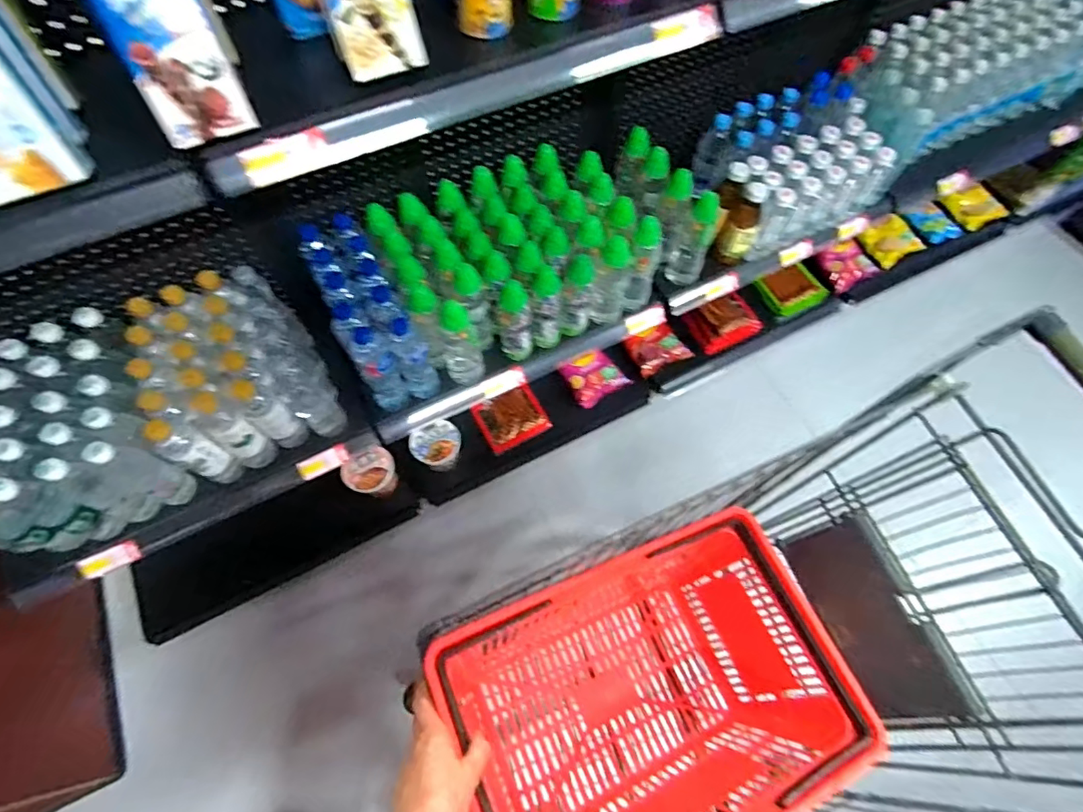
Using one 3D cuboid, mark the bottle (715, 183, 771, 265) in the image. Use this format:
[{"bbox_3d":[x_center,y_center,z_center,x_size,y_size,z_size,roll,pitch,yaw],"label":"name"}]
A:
[{"bbox_3d":[0.462,-0.409,1.194,0.074,0.175,0.089,25,67,12],"label":"bottle"}]

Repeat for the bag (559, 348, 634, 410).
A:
[{"bbox_3d":[0.149,-0.087,1.473,0.149,0.029,0.147,-31,99,5],"label":"bag"}]

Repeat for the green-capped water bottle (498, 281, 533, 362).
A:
[{"bbox_3d":[-0.056,-0.163,1.082,0.071,0.206,0.068,-4,64,-2],"label":"green-capped water bottle"}]

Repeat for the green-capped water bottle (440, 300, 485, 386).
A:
[{"bbox_3d":[-0.168,-0.133,1.063,0.080,0.243,0.077,0,64,0],"label":"green-capped water bottle"}]

